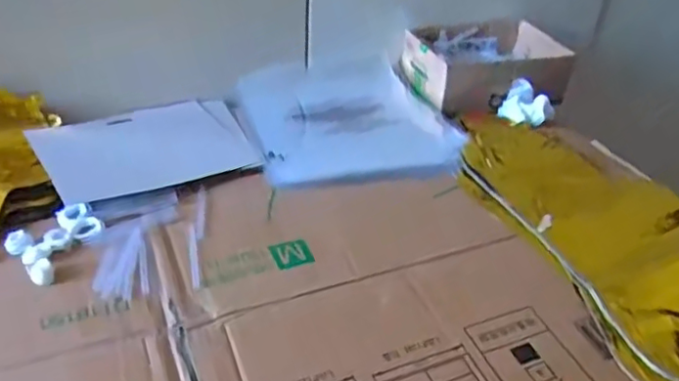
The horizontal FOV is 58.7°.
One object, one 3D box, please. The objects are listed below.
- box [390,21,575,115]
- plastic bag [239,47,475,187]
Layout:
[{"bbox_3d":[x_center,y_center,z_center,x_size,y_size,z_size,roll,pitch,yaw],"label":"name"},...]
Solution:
[{"bbox_3d":[0.194,-0.171,0.811,0.202,0.056,0.164,-13,40,-22],"label":"box"},{"bbox_3d":[0.003,-0.093,0.723,0.224,0.022,0.282,-10,39,-18],"label":"plastic bag"}]

